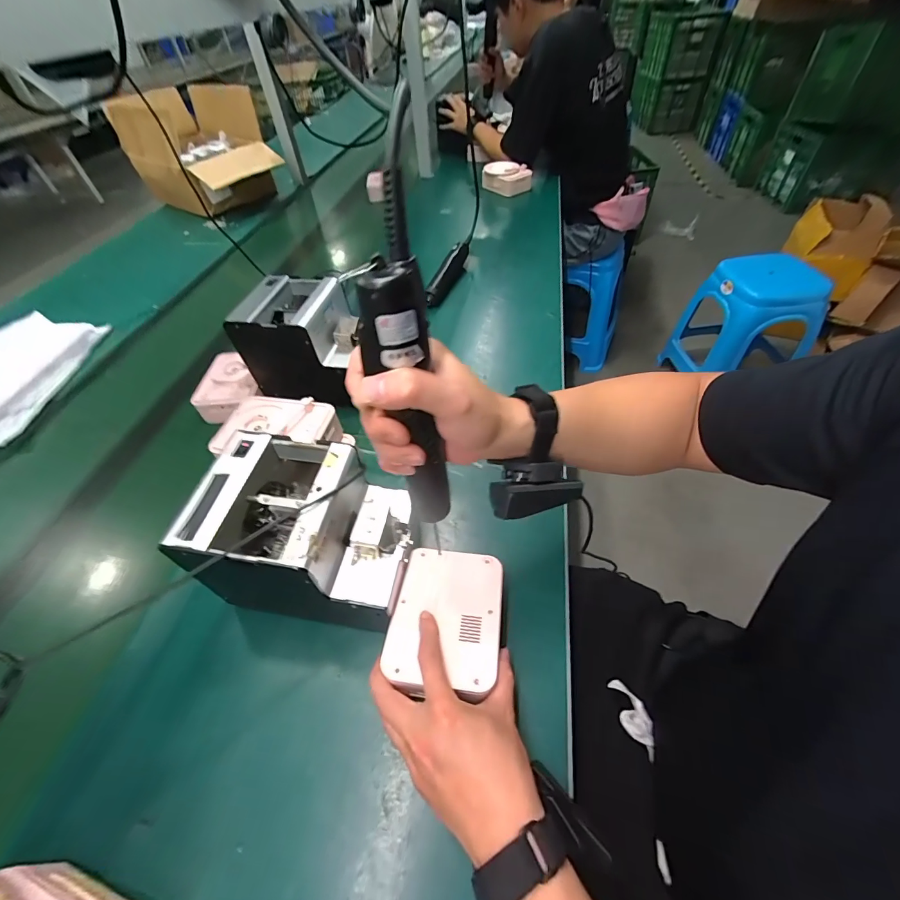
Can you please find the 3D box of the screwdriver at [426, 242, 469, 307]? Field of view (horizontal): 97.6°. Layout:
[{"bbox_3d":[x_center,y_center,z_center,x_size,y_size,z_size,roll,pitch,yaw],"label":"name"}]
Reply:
[{"bbox_3d":[-0.005,-0.370,0.827,0.042,0.044,0.209,11,52,14],"label":"screwdriver"}]

